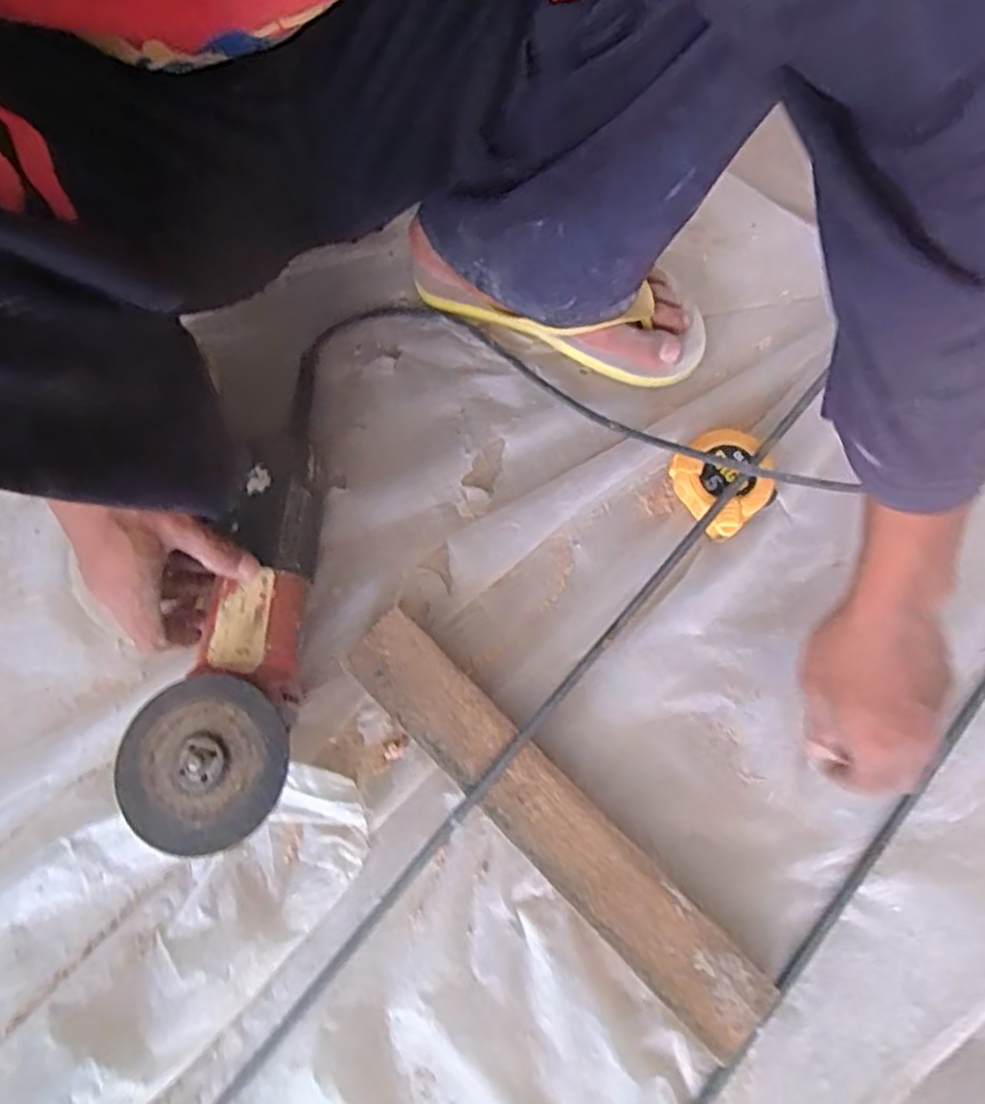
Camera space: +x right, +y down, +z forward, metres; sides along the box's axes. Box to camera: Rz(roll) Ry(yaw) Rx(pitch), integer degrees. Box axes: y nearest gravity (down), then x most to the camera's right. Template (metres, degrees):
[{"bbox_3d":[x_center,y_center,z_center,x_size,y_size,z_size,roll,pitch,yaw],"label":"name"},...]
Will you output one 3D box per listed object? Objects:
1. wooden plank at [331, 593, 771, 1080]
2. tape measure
[{"bbox_3d":[0.033,0.172,0.453,0.057,0.035,0.323,-44,79,-10],"label":"wooden plank"},{"bbox_3d":[0.164,-0.048,0.509,0.058,0.034,0.070,-22,76,-4],"label":"tape measure"}]

